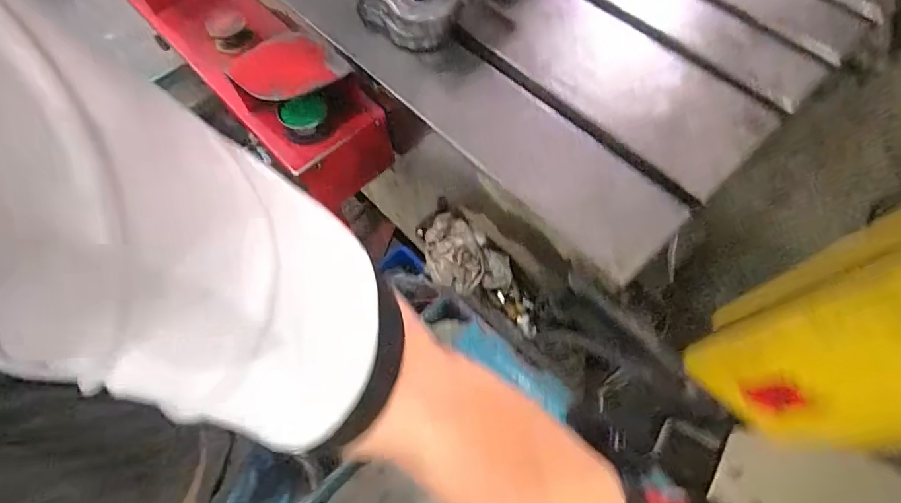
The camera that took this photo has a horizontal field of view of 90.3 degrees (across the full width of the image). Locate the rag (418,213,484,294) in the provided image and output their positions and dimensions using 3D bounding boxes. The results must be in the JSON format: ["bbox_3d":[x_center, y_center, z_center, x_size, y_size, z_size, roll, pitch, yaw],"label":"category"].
[{"bbox_3d":[0.007,-0.001,0.691,0.092,0.069,0.115,-15,65,-4],"label":"rag"}]

